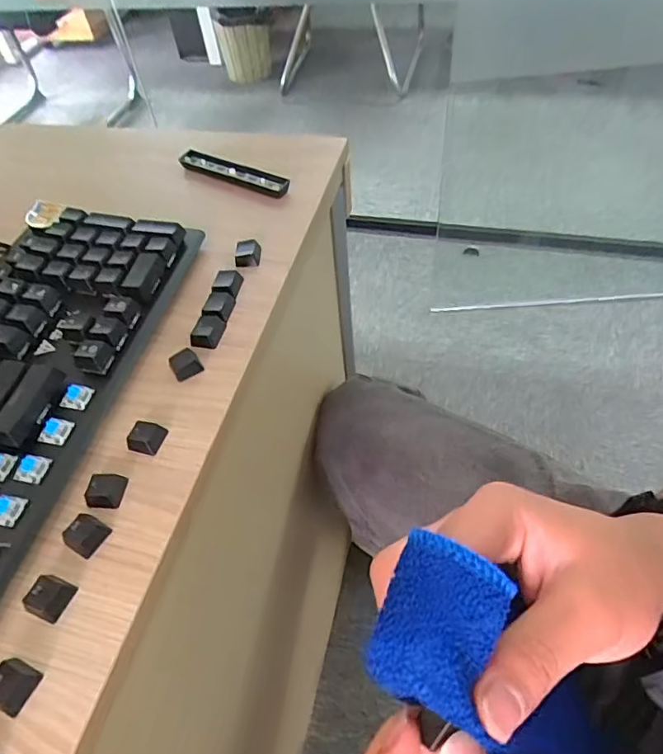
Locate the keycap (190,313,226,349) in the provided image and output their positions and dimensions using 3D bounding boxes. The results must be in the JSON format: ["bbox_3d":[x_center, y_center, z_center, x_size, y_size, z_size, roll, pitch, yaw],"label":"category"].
[{"bbox_3d":[-0.081,-0.029,0.348,0.018,0.011,0.022,11,52,13],"label":"keycap"}]

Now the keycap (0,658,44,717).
[{"bbox_3d":[-0.137,0.131,0.225,0.017,0.008,0.017,17,53,17],"label":"keycap"}]

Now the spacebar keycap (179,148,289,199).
[{"bbox_3d":[-0.087,-0.182,0.469,0.115,0.014,0.022,26,57,23],"label":"spacebar keycap"}]

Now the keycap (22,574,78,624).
[{"bbox_3d":[-0.132,0.103,0.247,0.017,0.008,0.018,15,53,16],"label":"keycap"}]

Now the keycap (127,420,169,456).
[{"bbox_3d":[-0.105,0.033,0.300,0.018,0.009,0.018,12,52,14],"label":"keycap"}]

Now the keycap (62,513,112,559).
[{"bbox_3d":[-0.124,0.079,0.266,0.018,0.008,0.017,24,56,22],"label":"keycap"}]

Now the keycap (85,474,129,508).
[{"bbox_3d":[-0.119,0.059,0.281,0.018,0.008,0.019,-1,50,3],"label":"keycap"}]

